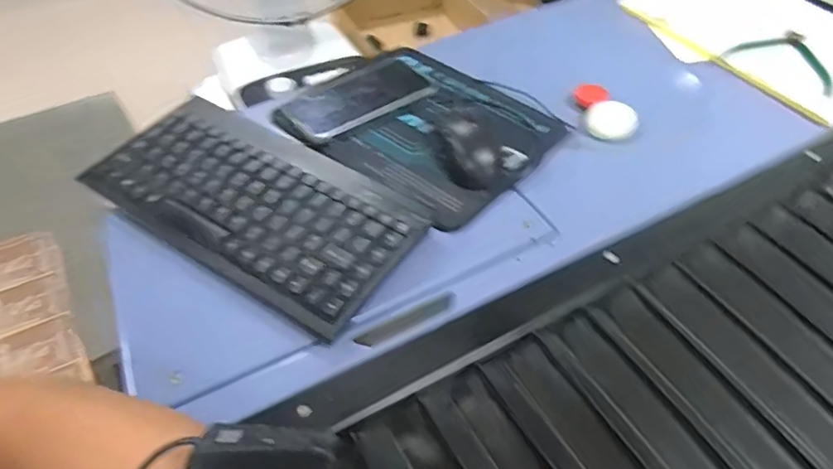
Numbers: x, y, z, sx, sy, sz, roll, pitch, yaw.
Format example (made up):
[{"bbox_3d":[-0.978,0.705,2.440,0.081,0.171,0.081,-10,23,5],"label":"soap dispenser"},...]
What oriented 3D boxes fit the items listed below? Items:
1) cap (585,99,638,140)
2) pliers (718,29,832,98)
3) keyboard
[{"bbox_3d":[0.220,-0.130,0.632,0.054,0.010,0.057,0,50,0],"label":"cap"},{"bbox_3d":[0.447,-0.223,0.684,0.122,0.008,0.121,25,55,20],"label":"pliers"},{"bbox_3d":[-0.142,-0.026,0.488,0.280,0.033,0.137,27,55,21],"label":"keyboard"}]

